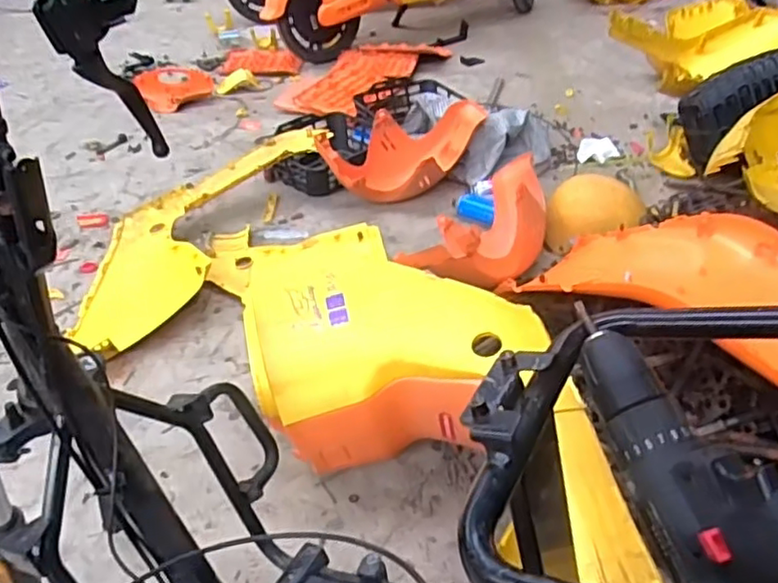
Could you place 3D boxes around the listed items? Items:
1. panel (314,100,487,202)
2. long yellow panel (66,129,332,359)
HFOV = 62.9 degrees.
[{"bbox_3d":[0.044,-0.375,1.717,0.452,0.145,0.230,-25,43,-24],"label":"panel"},{"bbox_3d":[-0.485,-0.169,1.566,0.372,0.138,0.800,15,43,22],"label":"long yellow panel"}]

